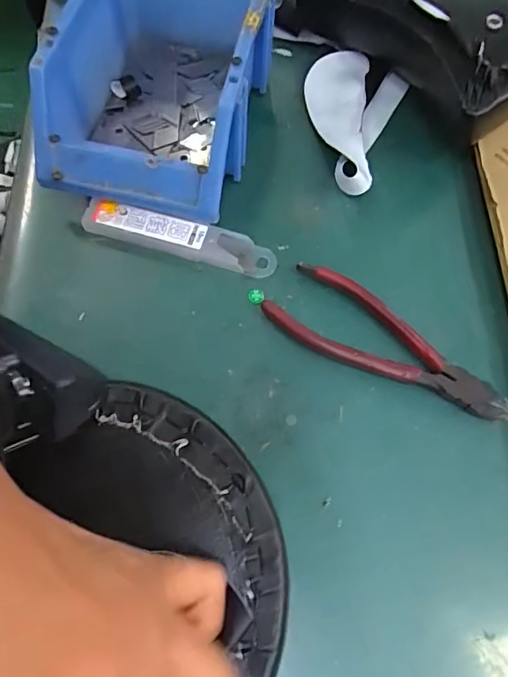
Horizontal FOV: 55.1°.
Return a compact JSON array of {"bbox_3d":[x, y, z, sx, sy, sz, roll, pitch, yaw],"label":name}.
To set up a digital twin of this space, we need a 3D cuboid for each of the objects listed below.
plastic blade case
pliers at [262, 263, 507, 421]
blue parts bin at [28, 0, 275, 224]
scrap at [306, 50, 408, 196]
[{"bbox_3d":[-0.049,-0.066,0.320,0.127,0.014,0.024,14,69,3],"label":"plastic blade case"},{"bbox_3d":[0.080,0.010,0.294,0.153,0.014,0.049,35,71,11],"label":"pliers"},{"bbox_3d":[-0.059,-0.177,0.329,0.120,0.077,0.185,13,68,3],"label":"blue parts bin"},{"bbox_3d":[0.067,-0.169,0.362,0.072,0.017,0.127,21,69,6],"label":"scrap"}]

